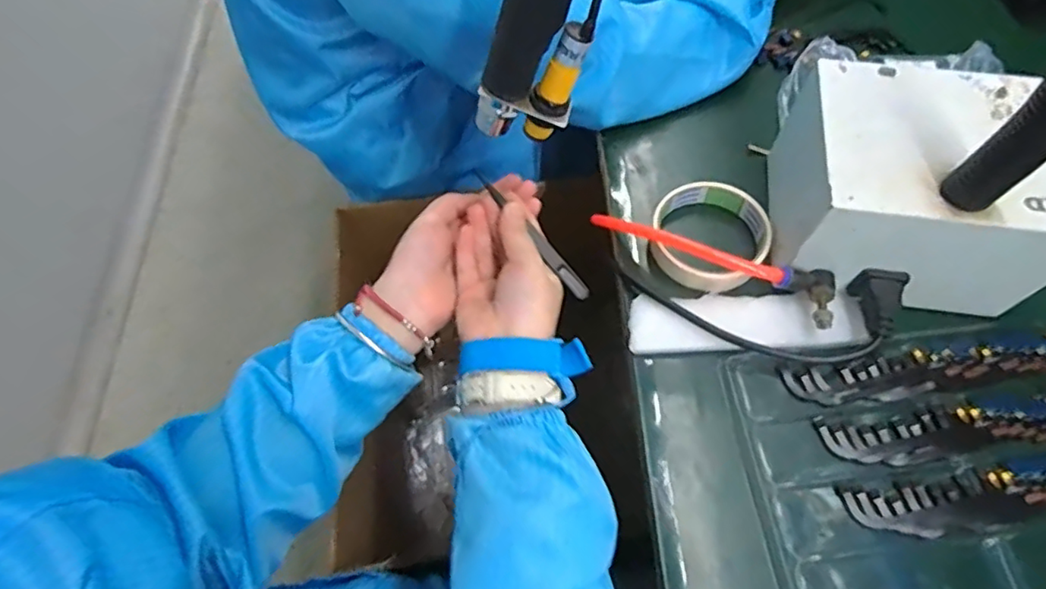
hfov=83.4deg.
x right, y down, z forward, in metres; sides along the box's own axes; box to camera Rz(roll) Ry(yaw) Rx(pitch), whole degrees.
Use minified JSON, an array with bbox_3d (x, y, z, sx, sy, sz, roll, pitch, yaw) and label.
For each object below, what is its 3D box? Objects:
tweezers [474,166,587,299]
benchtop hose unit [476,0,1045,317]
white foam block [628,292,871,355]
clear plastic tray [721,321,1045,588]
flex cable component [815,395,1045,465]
[{"bbox_3d":[0.005,-0.041,0.398,0.011,0.004,0.114,-40,88,-18],"label":"tweezers"},{"bbox_3d":[0.162,-0.134,0.314,0.349,0.316,0.119,8,64,5],"label":"benchtop hose unit"},{"bbox_3d":[0.156,0.019,0.410,0.158,0.008,0.045,1,64,2],"label":"white foam block"},{"bbox_3d":[0.284,0.126,0.356,0.270,0.015,0.216,-6,63,-2],"label":"clear plastic tray"},{"bbox_3d":[0.294,0.085,0.379,0.199,0.005,0.030,-7,63,-2],"label":"flex cable component"}]

